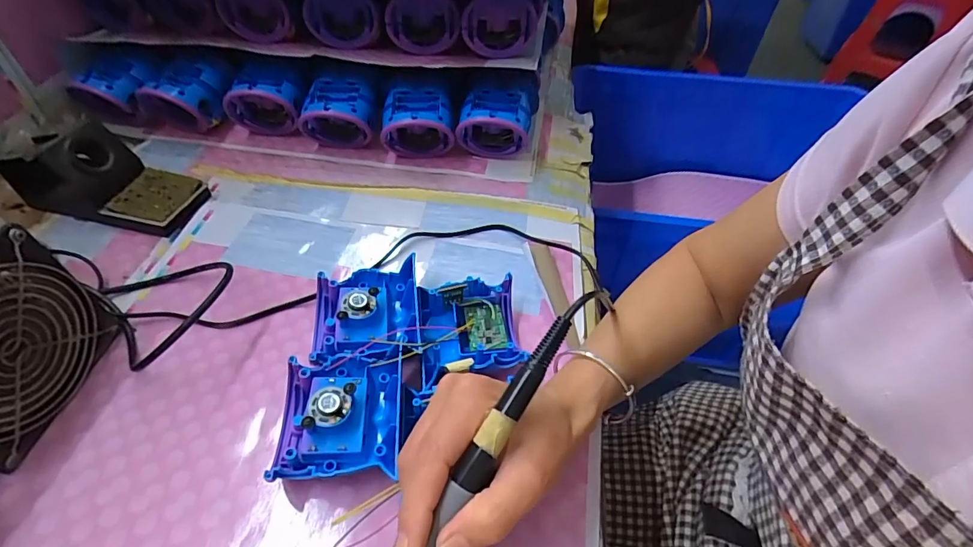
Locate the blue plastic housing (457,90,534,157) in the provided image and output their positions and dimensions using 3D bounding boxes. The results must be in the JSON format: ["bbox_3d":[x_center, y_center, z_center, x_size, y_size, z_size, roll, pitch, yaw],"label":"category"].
[{"bbox_3d":[0.011,-0.175,0.541,0.082,0.068,0.083,5,48,2],"label":"blue plastic housing"}]

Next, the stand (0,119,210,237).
[{"bbox_3d":[-0.377,-0.099,0.456,0.161,0.078,0.069,10,48,7],"label":"stand"}]

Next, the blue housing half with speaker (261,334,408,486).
[{"bbox_3d":[-0.099,0.096,0.316,0.083,0.043,0.085,-3,48,-5],"label":"blue housing half with speaker"}]

